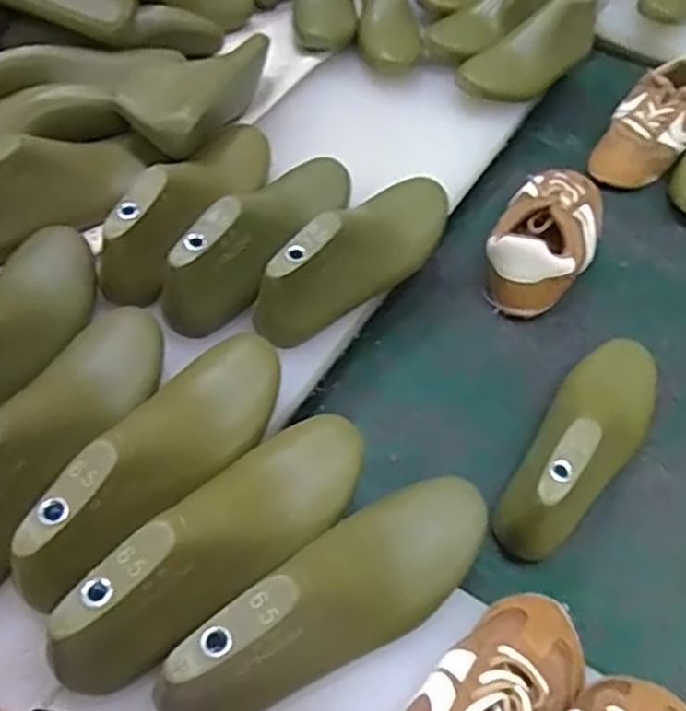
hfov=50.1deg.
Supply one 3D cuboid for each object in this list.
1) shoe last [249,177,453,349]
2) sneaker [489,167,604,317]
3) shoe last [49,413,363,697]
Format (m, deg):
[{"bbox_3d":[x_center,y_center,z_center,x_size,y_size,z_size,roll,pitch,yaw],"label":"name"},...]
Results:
[{"bbox_3d":[0.020,-0.092,0.630,0.070,0.093,0.230,28,55,15],"label":"shoe last"},{"bbox_3d":[0.215,-0.132,0.748,0.089,0.063,0.203,30,56,16],"label":"sneaker"},{"bbox_3d":[-0.068,0.108,0.450,0.067,0.068,0.229,33,56,18],"label":"shoe last"}]

